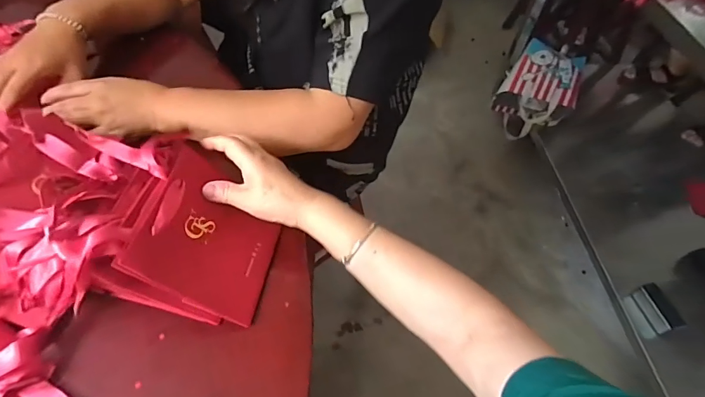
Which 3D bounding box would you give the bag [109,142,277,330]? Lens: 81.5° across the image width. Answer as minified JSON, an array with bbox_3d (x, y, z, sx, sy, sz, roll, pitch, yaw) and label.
[{"bbox_3d":[-0.139,0.038,0.417,0.138,0.011,0.139,40,47,-33],"label":"bag"}]

